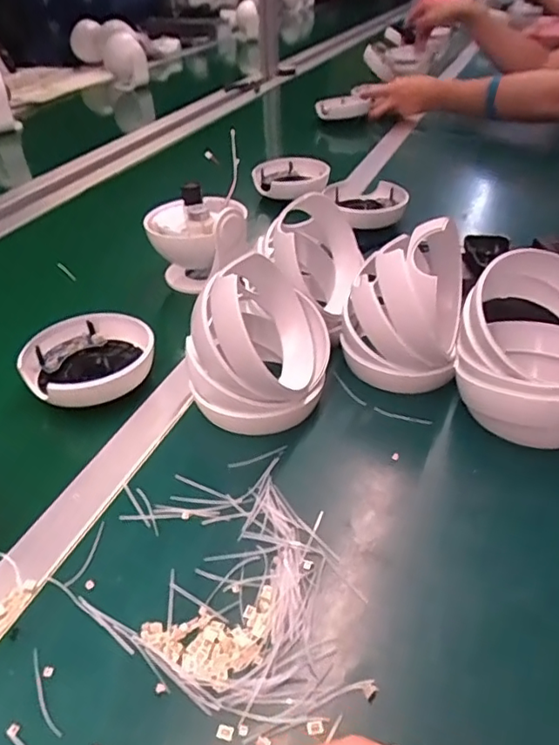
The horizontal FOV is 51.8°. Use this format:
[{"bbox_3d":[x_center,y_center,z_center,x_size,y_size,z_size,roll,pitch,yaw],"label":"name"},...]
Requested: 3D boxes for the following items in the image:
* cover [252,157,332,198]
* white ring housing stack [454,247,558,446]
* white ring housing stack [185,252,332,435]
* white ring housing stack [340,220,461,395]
[{"bbox_3d":[0.019,-0.298,0.877,0.113,0.031,0.141,3,37,7],"label":"cover"},{"bbox_3d":[0.207,-0.014,0.465,0.117,0.118,0.120,13,40,19],"label":"white ring housing stack"},{"bbox_3d":[-0.014,-0.025,0.476,0.096,0.120,0.114,13,40,19],"label":"white ring housing stack"},{"bbox_3d":[0.109,-0.060,0.511,0.101,0.129,0.111,8,38,13],"label":"white ring housing stack"}]

